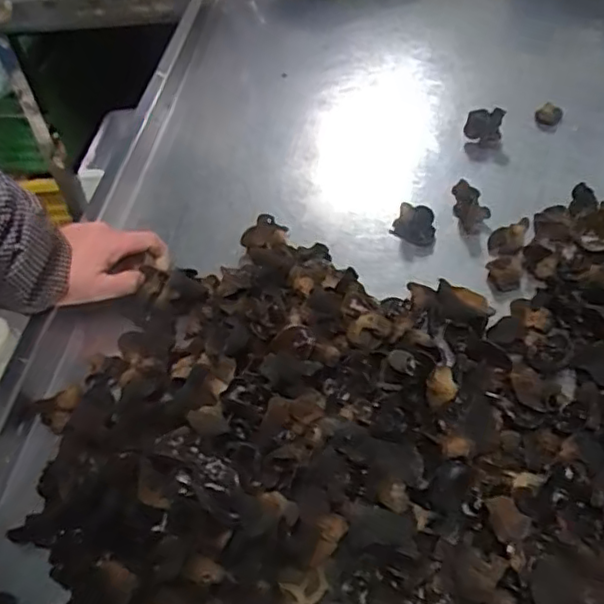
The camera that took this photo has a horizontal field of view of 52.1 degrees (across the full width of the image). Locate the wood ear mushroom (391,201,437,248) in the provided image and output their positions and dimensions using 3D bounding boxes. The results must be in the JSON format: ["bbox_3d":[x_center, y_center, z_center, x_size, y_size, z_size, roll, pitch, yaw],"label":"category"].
[{"bbox_3d":[0.115,-0.079,0.640,0.044,0.024,0.038,11,49,18],"label":"wood ear mushroom"}]

